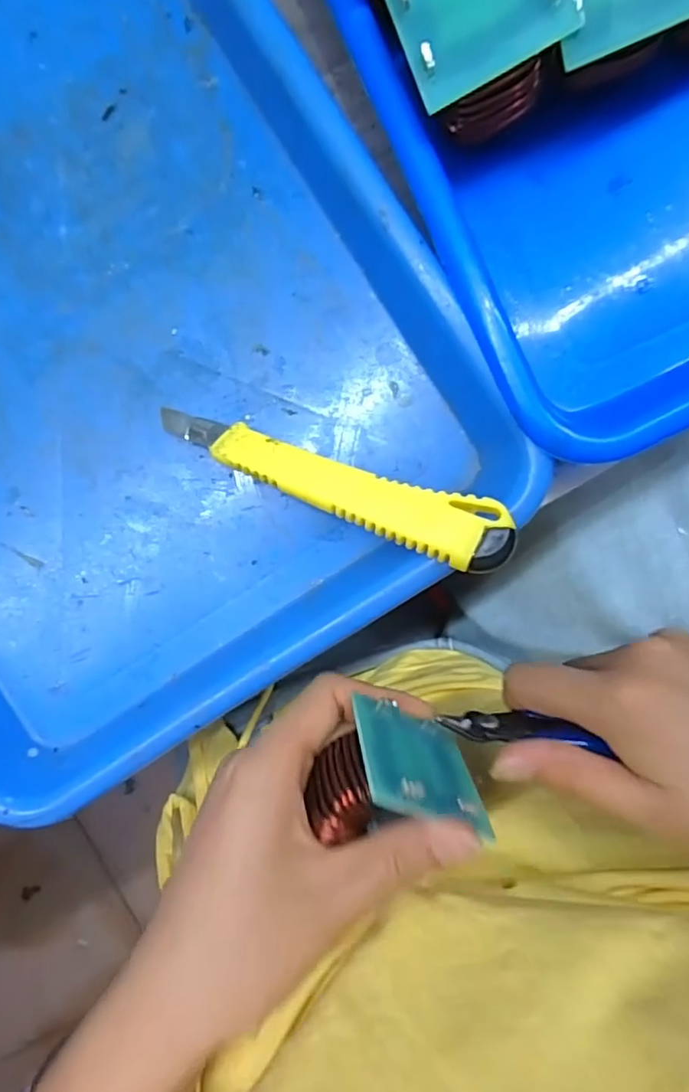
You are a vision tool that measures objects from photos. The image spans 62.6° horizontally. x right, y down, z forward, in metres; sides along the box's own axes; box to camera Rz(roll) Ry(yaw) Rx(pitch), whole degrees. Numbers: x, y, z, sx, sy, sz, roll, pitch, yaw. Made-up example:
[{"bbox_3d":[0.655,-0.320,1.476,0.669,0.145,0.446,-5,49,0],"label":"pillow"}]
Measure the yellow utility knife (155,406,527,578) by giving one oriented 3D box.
[{"bbox_3d":[-0.008,-0.024,0.201,0.136,0.007,0.023,23,93,17],"label":"yellow utility knife"}]

